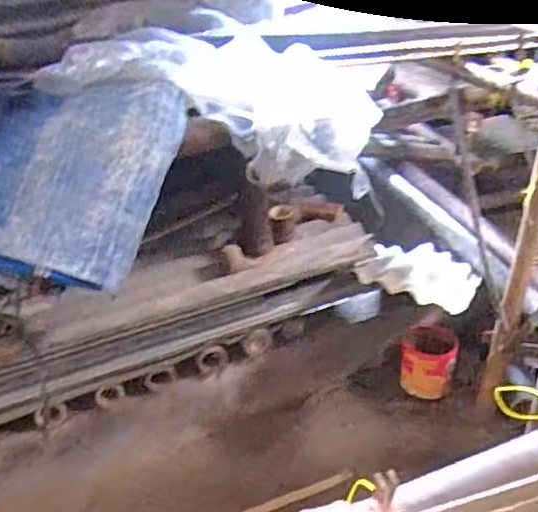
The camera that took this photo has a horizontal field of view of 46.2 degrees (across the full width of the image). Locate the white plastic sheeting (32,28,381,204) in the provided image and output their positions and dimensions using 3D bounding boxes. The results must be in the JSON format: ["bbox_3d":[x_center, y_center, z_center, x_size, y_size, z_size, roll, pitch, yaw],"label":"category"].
[{"bbox_3d":[-0.088,-0.363,1.465,0.761,0.272,0.253,10,25,-21],"label":"white plastic sheeting"}]

